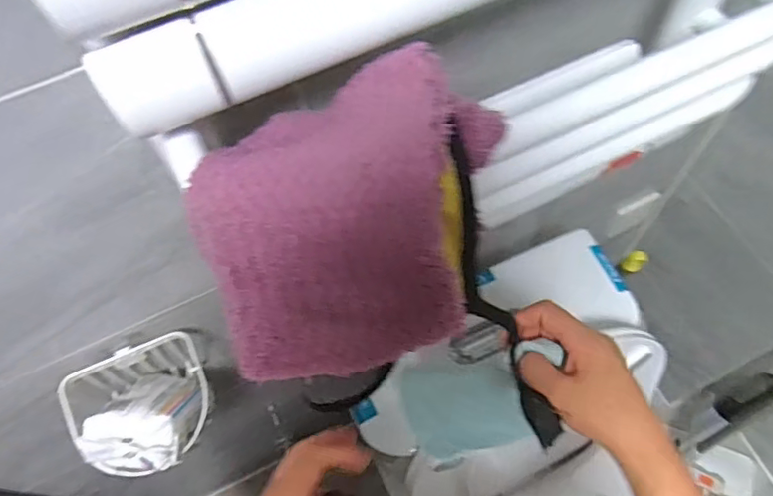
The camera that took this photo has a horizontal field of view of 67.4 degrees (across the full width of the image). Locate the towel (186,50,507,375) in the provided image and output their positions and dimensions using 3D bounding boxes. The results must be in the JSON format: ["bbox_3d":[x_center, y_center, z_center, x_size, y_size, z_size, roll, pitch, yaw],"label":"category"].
[{"bbox_3d":[-0.014,-0.017,0.274,0.141,0.067,0.121,-22,64,-7],"label":"towel"}]

